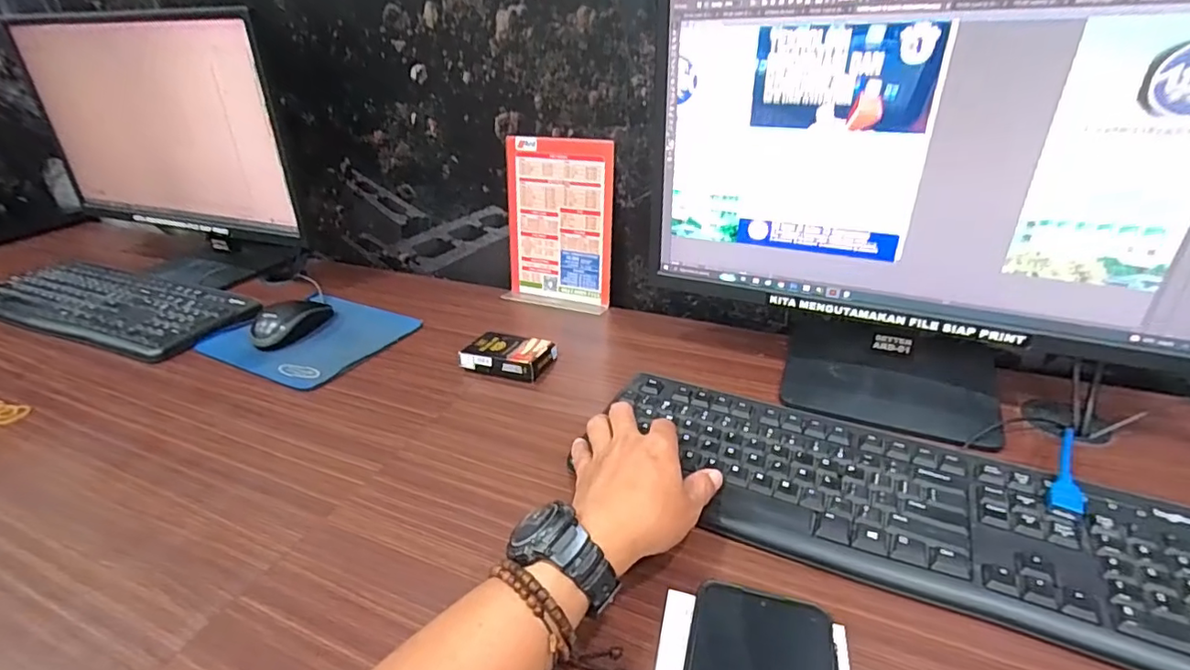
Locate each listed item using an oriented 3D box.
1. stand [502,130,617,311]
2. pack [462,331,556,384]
[{"bbox_3d":[-0.050,-0.142,0.732,0.148,0.209,0.049,11,31,20],"label":"stand"},{"bbox_3d":[-0.094,0.023,0.619,0.089,0.025,0.066,11,31,20],"label":"pack"}]

